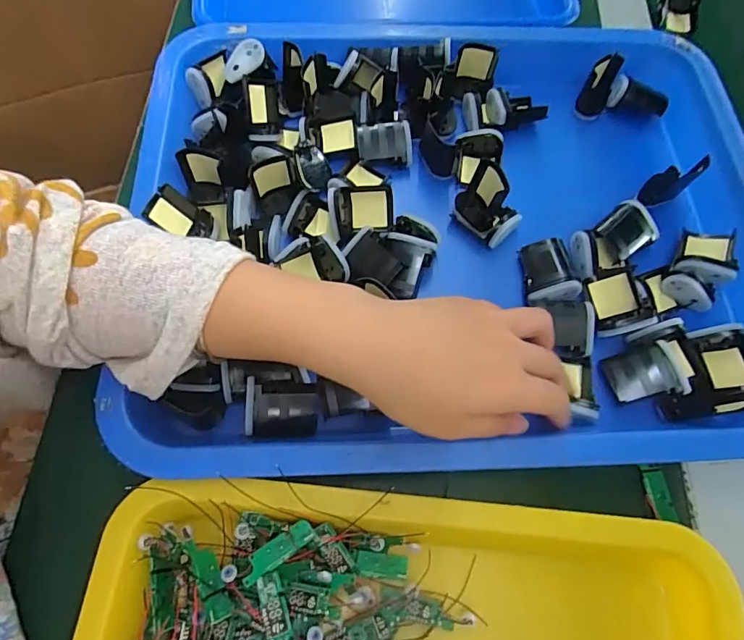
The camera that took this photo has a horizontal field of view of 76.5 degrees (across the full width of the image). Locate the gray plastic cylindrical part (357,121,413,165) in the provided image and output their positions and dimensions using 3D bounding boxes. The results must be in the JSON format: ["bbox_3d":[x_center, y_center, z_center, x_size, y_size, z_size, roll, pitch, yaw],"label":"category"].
[{"bbox_3d":[0.010,-0.136,0.360,0.041,0.015,0.029,-1,69,-3],"label":"gray plastic cylindrical part"}]

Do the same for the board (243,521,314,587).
[{"bbox_3d":[-0.051,0.124,0.253,0.041,0.006,0.013,-32,73,-14],"label":"board"}]

